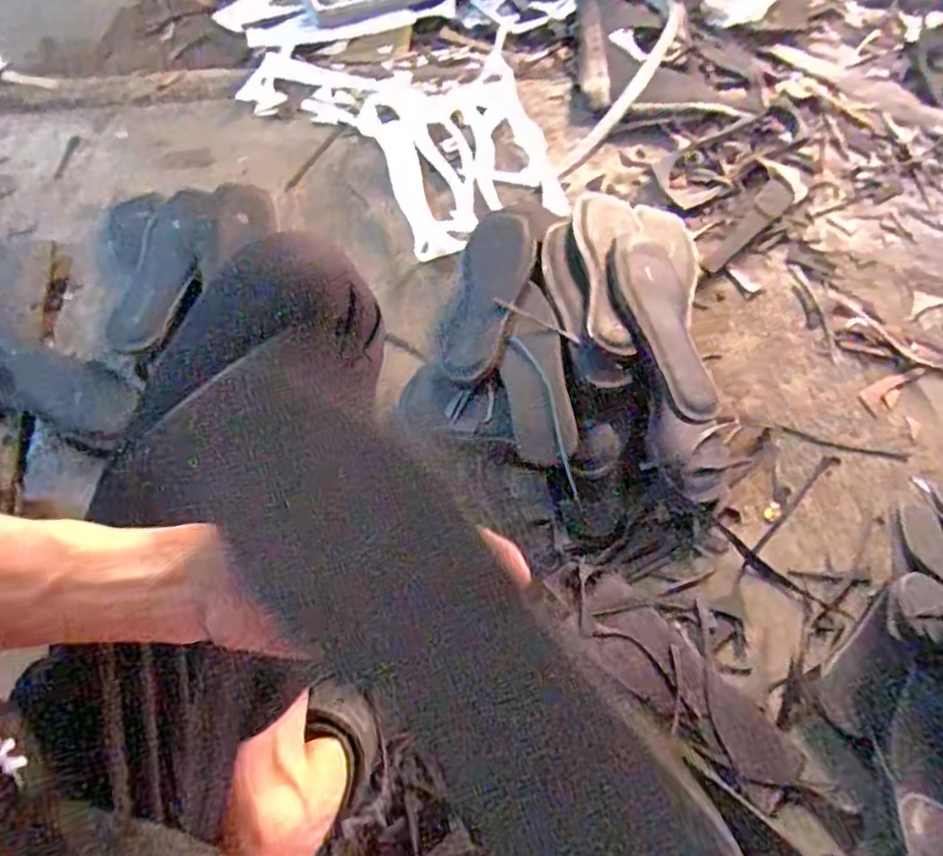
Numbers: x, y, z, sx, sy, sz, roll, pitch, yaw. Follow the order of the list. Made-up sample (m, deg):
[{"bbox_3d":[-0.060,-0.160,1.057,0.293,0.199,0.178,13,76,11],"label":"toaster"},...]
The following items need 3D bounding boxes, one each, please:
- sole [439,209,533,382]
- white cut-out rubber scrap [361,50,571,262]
[{"bbox_3d":[0.017,-0.166,0.809,0.104,0.010,0.234,0,67,36],"label":"sole"},{"bbox_3d":[-0.009,-0.403,0.970,0.247,0.032,0.339,-17,67,-16],"label":"white cut-out rubber scrap"}]

